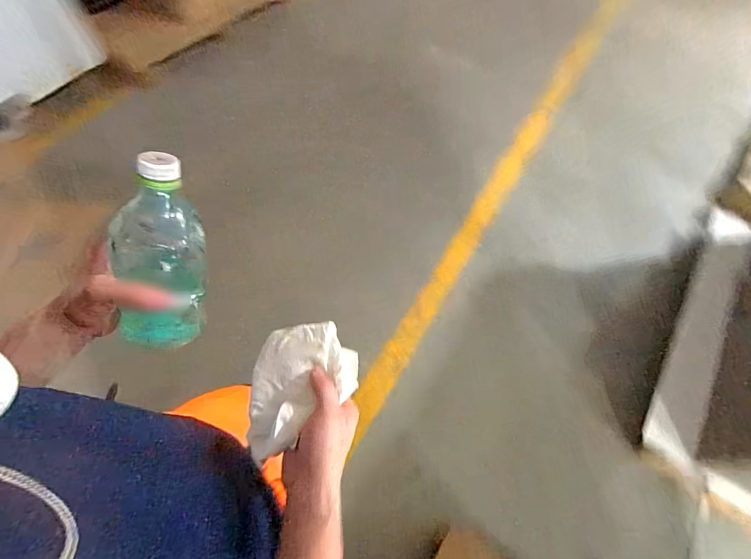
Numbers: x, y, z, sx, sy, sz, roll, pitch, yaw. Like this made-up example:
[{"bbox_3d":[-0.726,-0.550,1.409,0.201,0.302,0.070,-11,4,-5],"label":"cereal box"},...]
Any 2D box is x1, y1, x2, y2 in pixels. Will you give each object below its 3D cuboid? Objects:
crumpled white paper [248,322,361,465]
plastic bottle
[{"bbox_3d":[-0.077,0.112,0.400,0.114,0.033,0.129,-3,61,-4],"label":"crumpled white paper"},{"bbox_3d":[-0.210,-0.019,0.361,0.075,0.197,0.060,13,22,5],"label":"plastic bottle"}]

